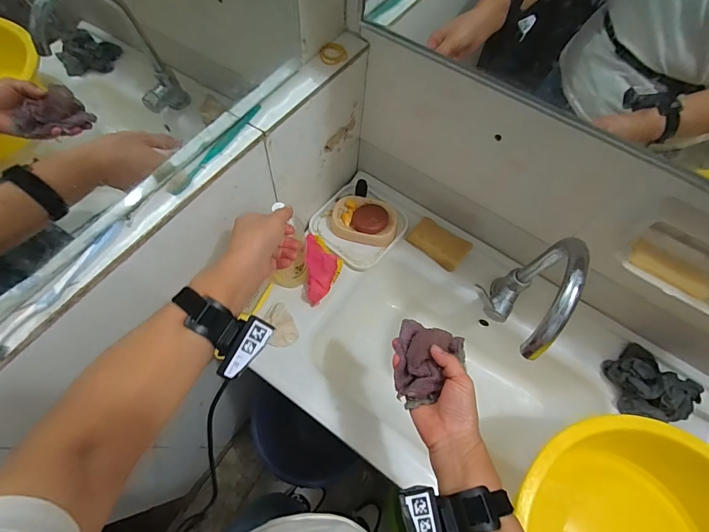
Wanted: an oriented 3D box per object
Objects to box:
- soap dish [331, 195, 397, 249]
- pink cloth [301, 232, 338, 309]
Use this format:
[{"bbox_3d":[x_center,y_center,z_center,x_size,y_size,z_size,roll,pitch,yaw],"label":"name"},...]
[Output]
[{"bbox_3d":[0.022,-0.092,0.758,0.138,0.048,0.095,13,64,3],"label":"soap dish"},{"bbox_3d":[-0.061,0.003,0.708,0.068,0.045,0.139,3,64,-2],"label":"pink cloth"}]

